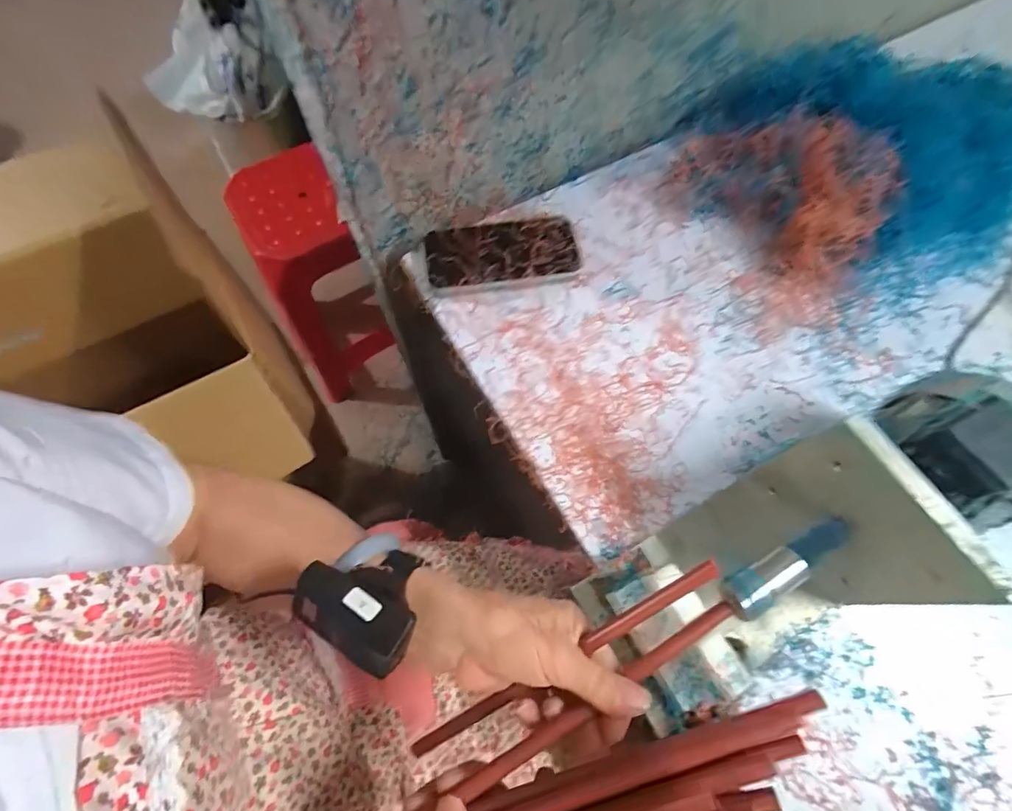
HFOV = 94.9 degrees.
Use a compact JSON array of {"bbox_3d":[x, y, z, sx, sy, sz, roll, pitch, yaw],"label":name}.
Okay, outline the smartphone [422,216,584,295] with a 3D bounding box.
[{"bbox_3d":[-0.003,-0.152,0.469,0.150,0.008,0.075,-6,75,-3],"label":"smartphone"}]

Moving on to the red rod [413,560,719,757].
[{"bbox_3d":[0.032,0.163,0.291,0.228,0.007,0.010,-37,70,10],"label":"red rod"}]

